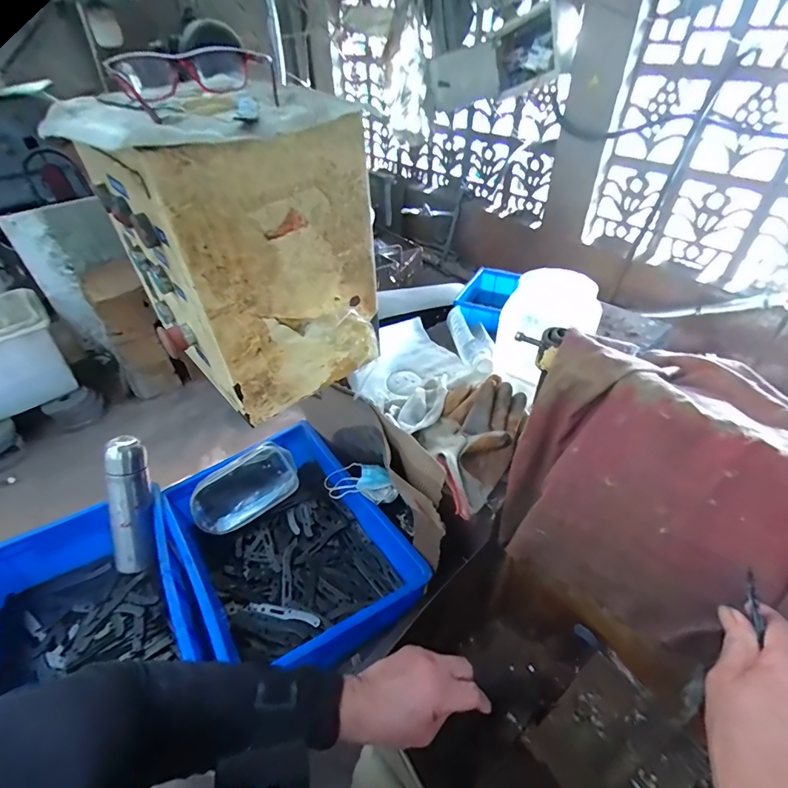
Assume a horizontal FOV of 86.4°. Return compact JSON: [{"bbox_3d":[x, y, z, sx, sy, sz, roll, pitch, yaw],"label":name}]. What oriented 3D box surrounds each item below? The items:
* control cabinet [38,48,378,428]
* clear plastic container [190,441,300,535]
[{"bbox_3d":[-0.168,-0.152,0.472,0.217,0.284,0.207,32,52,31],"label":"control cabinet"},{"bbox_3d":[-0.281,0.176,0.805,0.191,0.114,0.050,-32,15,-14],"label":"clear plastic container"}]

